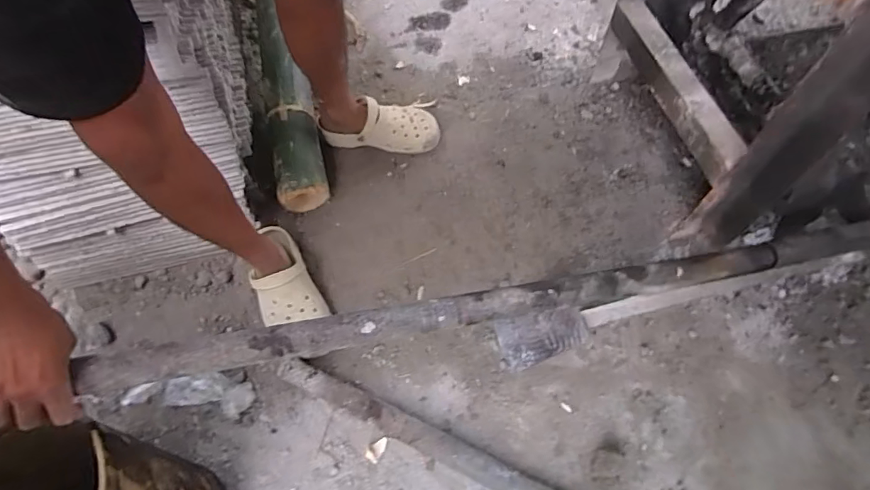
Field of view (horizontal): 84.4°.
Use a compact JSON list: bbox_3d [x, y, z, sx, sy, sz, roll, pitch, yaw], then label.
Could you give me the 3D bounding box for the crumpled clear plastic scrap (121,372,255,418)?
[{"bbox_3d":[-0.415,0.245,0.810,0.219,0.021,0.062,7,61,4],"label":"crumpled clear plastic scrap"}]

